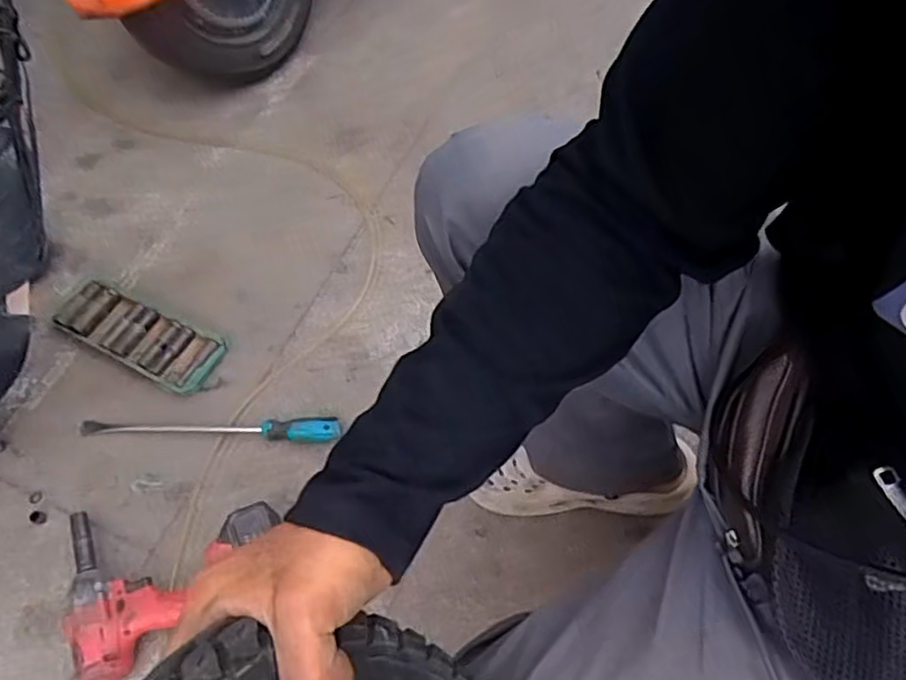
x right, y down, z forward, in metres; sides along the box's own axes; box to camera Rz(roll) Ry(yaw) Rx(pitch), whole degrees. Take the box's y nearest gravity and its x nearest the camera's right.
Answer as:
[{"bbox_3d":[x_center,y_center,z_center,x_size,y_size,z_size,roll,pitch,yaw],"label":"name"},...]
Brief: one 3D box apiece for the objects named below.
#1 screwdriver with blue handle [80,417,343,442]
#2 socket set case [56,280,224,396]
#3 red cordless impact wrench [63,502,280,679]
[{"bbox_3d":[-0.328,0.119,0.896,0.357,0.022,0.031,0,60,3],"label":"screwdriver with blue handle"},{"bbox_3d":[-0.464,-0.010,0.973,0.260,0.038,0.091,23,64,15],"label":"socket set case"},{"bbox_3d":[-0.326,0.260,0.791,0.248,0.071,0.205,-19,61,-8],"label":"red cordless impact wrench"}]

